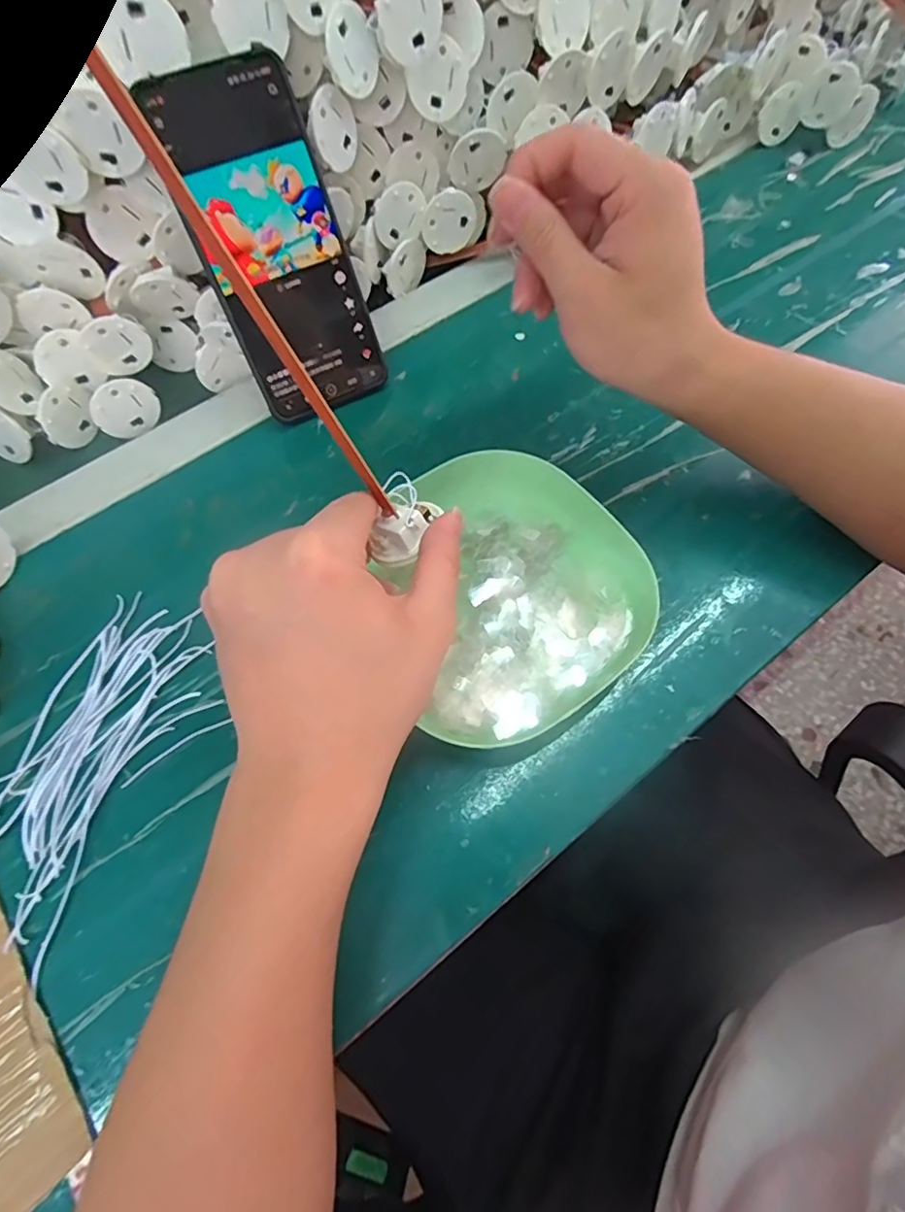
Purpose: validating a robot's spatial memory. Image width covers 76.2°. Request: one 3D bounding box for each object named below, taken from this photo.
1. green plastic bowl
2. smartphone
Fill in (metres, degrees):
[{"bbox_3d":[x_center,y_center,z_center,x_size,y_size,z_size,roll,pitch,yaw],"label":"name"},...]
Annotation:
[{"bbox_3d":[0.020,-0.013,0.297,0.131,0.035,0.149,-36,66,-15],"label":"green plastic bowl"},{"bbox_3d":[-0.097,-0.196,0.321,0.081,0.167,0.014,-25,33,-10],"label":"smartphone"}]

